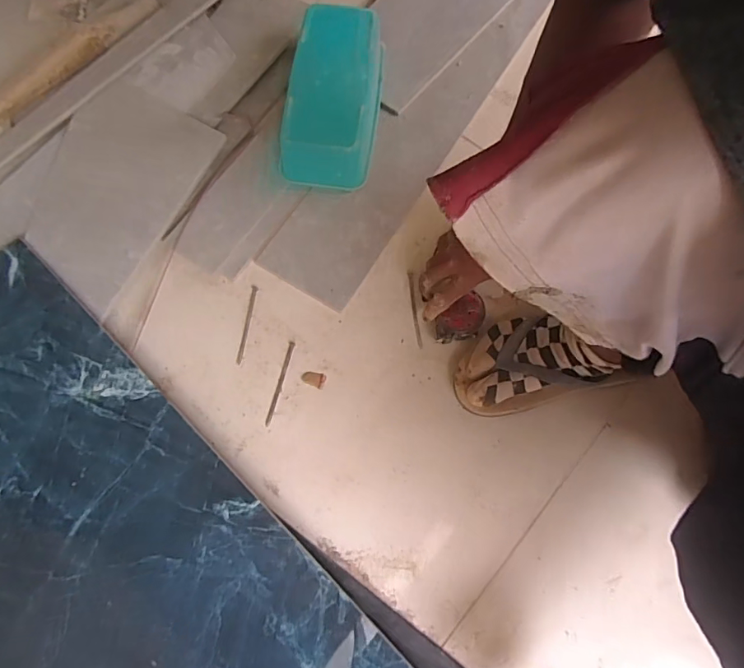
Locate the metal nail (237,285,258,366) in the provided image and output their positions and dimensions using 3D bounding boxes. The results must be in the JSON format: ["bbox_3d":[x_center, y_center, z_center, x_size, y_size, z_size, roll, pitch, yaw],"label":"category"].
[{"bbox_3d":[-0.163,-0.013,0.625,0.007,0.004,0.108,7,72,2],"label":"metal nail"}]

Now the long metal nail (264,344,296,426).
[{"bbox_3d":[-0.115,0.060,0.598,0.008,0.004,0.108,13,72,4],"label":"long metal nail"}]

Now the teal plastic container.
[{"bbox_3d":[-0.050,-0.329,0.665,0.122,0.090,0.245,7,72,1],"label":"teal plastic container"}]

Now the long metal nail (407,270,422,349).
[{"bbox_3d":[0.056,-0.035,0.630,0.008,0.004,0.109,-6,72,-2],"label":"long metal nail"}]

